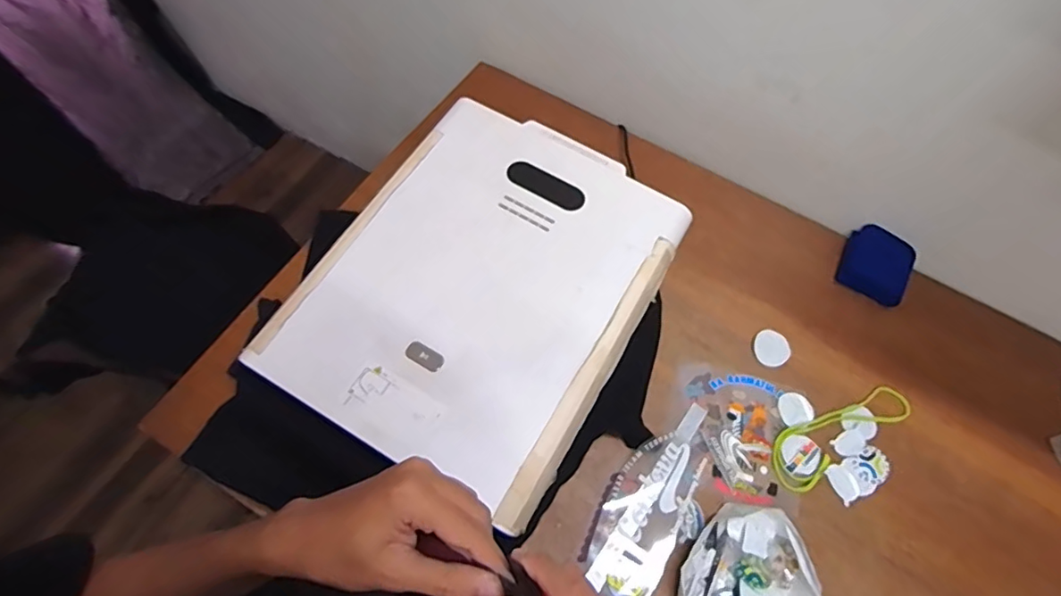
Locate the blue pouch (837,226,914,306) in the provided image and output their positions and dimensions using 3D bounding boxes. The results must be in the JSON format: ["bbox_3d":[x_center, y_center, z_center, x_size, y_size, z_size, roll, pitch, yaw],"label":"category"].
[{"bbox_3d":[0.607,-0.059,0.934,0.115,0.038,0.121,30,67,11],"label":"blue pouch"}]

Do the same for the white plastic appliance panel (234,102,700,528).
[{"bbox_3d":[-0.056,-0.029,0.719,0.413,0.036,0.520,28,67,10],"label":"white plastic appliance panel"}]

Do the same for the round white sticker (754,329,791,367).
[{"bbox_3d":[0.394,0.082,0.871,0.055,0.004,0.058,-2,74,6],"label":"round white sticker"}]

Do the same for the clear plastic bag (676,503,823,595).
[{"bbox_3d":[0.293,0.386,0.710,0.160,0.040,0.200,39,69,15],"label":"clear plastic bag"}]

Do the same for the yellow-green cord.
[{"bbox_3d":[0.477,0.204,0.822,0.255,0.009,0.080,-27,69,-14],"label":"yellow-green cord"}]

